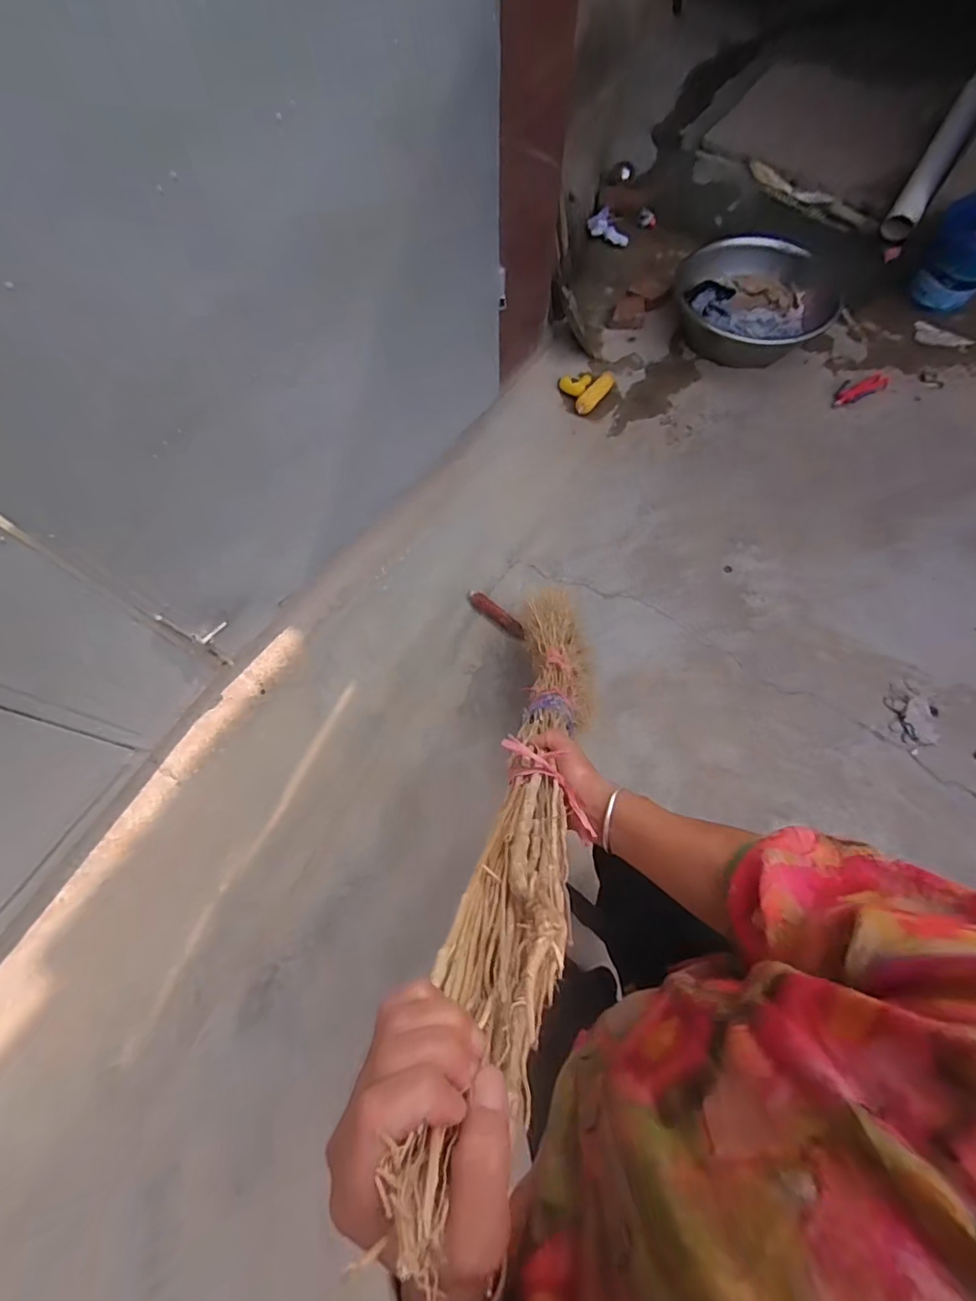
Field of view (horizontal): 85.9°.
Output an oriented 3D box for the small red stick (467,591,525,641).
[{"bbox_3d":[0.025,-0.100,1.492,0.052,0.030,0.202,-41,74,-14],"label":"small red stick"}]

